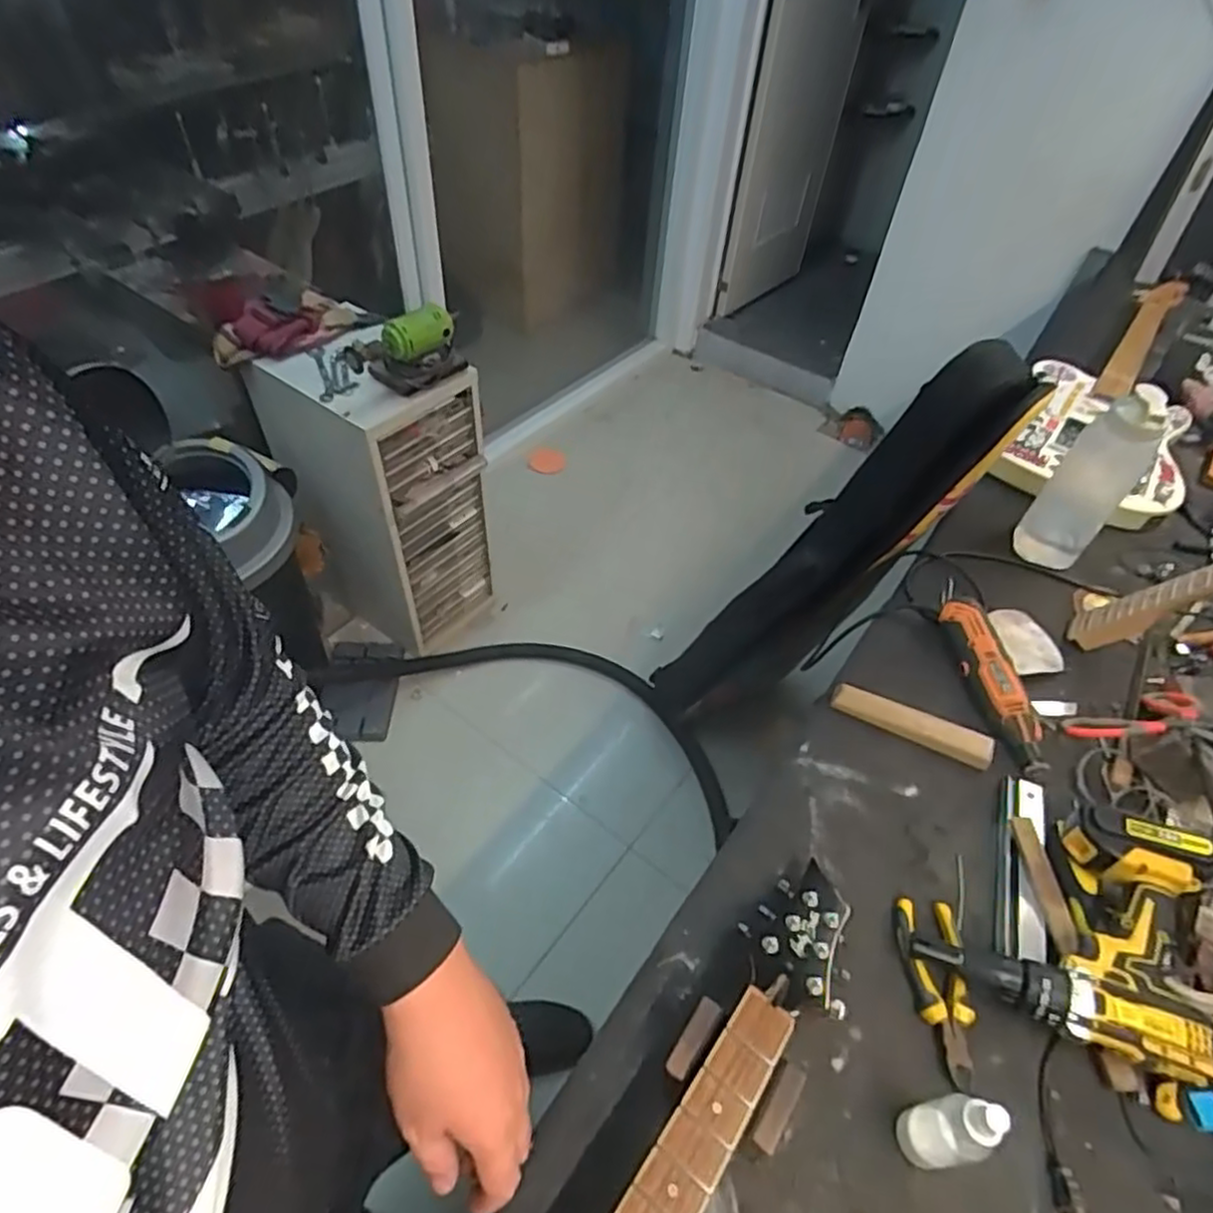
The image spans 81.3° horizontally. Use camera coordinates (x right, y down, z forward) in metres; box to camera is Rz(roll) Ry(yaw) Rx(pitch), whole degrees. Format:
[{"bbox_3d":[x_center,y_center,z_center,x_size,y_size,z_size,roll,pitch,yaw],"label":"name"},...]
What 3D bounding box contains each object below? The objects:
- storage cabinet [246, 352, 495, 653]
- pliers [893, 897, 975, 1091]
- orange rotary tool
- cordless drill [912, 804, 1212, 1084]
[{"bbox_3d":[-0.499,-0.240,1.637,0.353,0.700,0.304,29,53,20],"label":"storage cabinet"},{"bbox_3d":[0.302,0.346,0.645,0.050,0.025,0.151,5,47,2],"label":"pliers"},{"bbox_3d":[0.475,0.090,0.864,0.058,0.052,0.234,-1,49,-6],"label":"orange rotary tool"},{"bbox_3d":[0.421,0.280,0.651,0.238,0.104,0.238,17,49,13],"label":"cordless drill"}]

